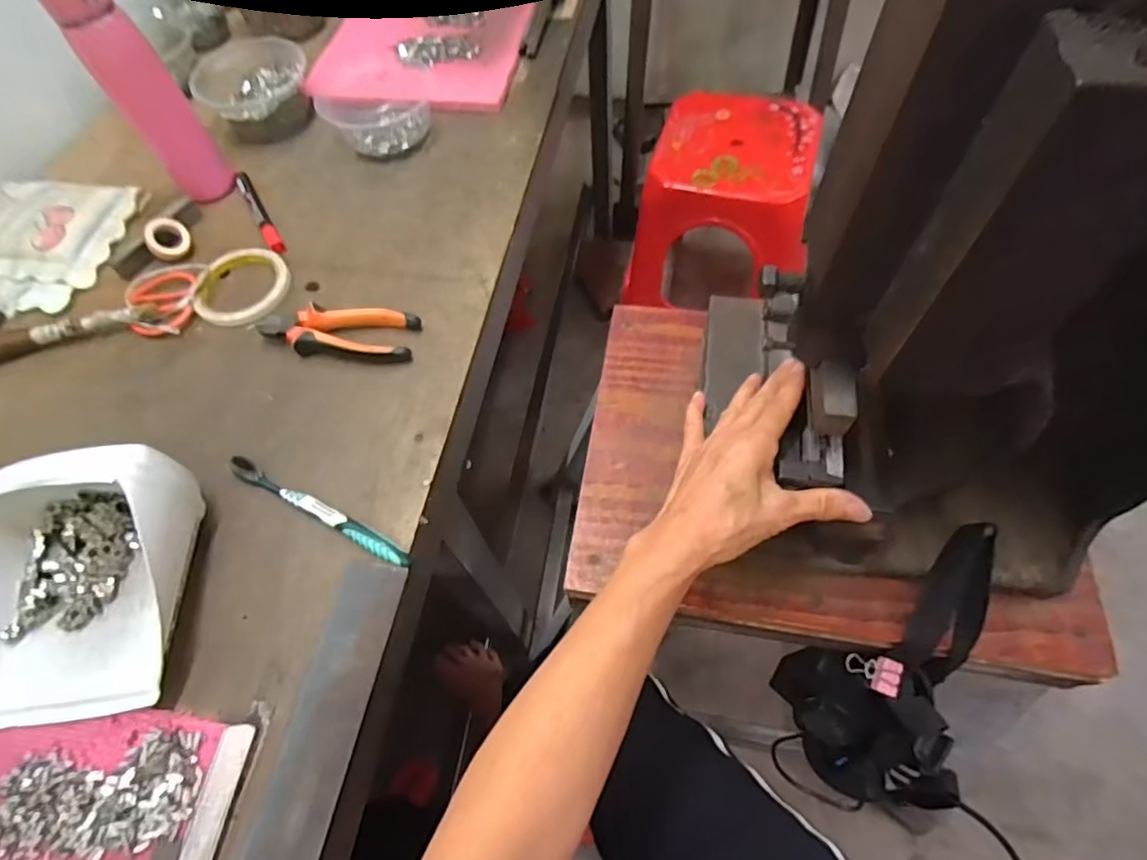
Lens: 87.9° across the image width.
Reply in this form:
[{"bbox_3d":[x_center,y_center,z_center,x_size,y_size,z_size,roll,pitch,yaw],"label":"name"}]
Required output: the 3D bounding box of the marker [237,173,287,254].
[{"bbox_3d":[-0.349,-0.244,0.660,0.015,0.010,0.151,-30,63,-12],"label":"marker"}]

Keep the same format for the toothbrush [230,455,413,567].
[{"bbox_3d":[-0.208,0.063,0.478,0.179,0.009,0.015,25,65,17],"label":"toothbrush"}]

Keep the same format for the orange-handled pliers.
[{"bbox_3d":[-0.223,-0.093,0.562,0.145,0.024,0.049,3,61,6],"label":"orange-handled pliers"}]

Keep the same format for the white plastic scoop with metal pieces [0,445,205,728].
[{"bbox_3d":[-0.356,0.108,0.418,0.149,0.088,0.172,-6,61,1],"label":"white plastic scoop with metal pieces"}]

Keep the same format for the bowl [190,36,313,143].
[{"bbox_3d":[-0.389,-0.424,0.739,0.128,0.063,0.134,-2,61,3],"label":"bowl"}]

